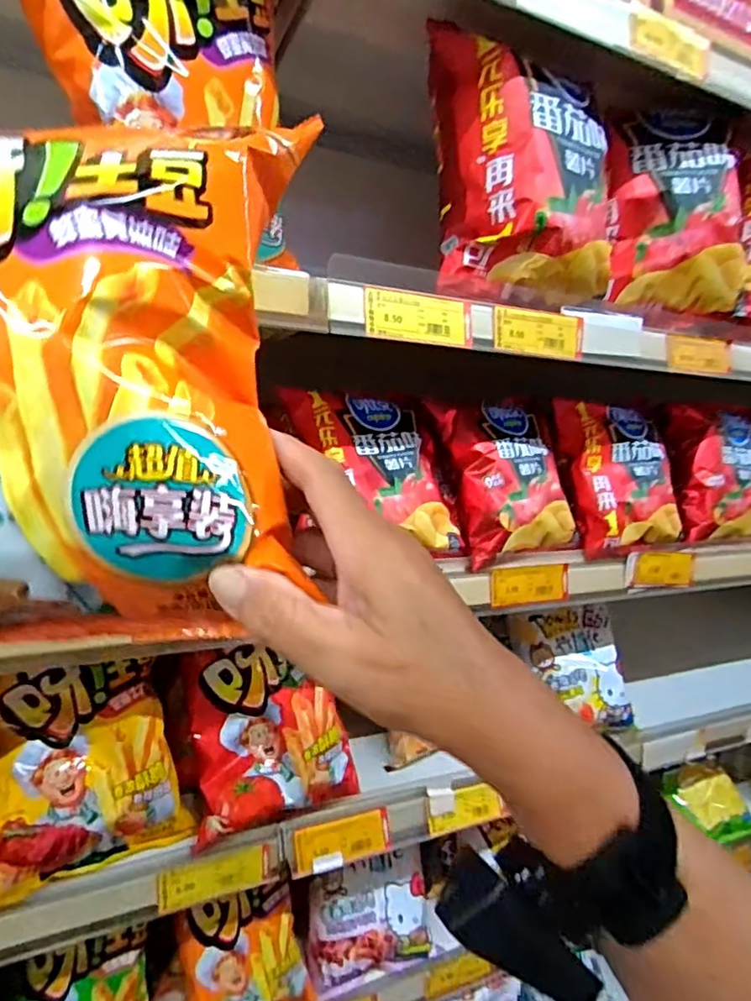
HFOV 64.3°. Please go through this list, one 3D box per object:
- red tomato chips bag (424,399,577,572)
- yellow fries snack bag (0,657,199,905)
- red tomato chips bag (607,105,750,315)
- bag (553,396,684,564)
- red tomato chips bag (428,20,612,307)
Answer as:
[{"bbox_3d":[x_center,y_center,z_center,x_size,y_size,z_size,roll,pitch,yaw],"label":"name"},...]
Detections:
[{"bbox_3d":[0.134,-0.019,0.639,0.126,0.161,0.058,-8,-13,-25],"label":"red tomato chips bag"},{"bbox_3d":[-0.243,0.228,0.511,0.157,0.156,0.069,-3,16,-33],"label":"yellow fries snack bag"},{"bbox_3d":[0.314,-0.301,0.624,0.153,0.207,0.070,-5,4,6],"label":"red tomato chips bag"},{"bbox_3d":[0.283,-0.032,0.698,0.131,0.181,0.055,-7,-12,-13],"label":"bag"},{"bbox_3d":[0.131,-0.282,0.526,0.176,0.198,0.078,6,13,4],"label":"red tomato chips bag"}]

